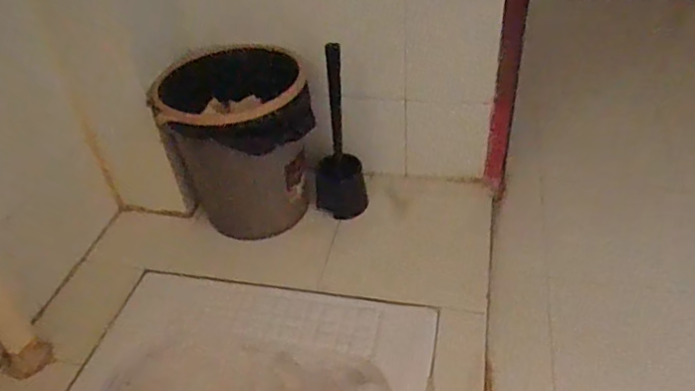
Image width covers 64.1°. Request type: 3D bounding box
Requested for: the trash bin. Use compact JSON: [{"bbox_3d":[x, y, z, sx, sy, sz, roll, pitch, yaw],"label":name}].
[{"bbox_3d":[-0.217,-0.101,1.145,0.282,0.318,0.234,-14,42,-11],"label":"trash bin"}]

